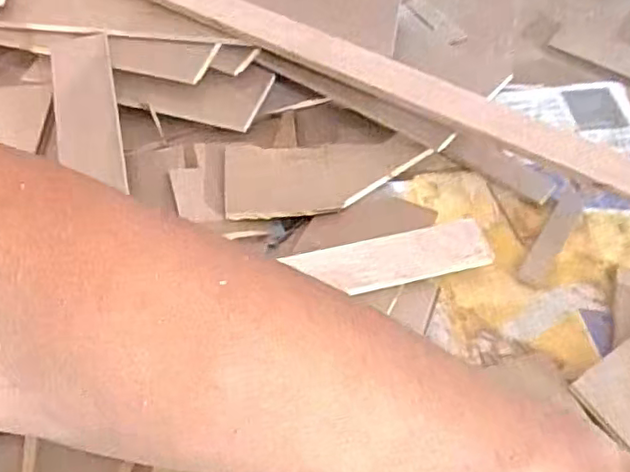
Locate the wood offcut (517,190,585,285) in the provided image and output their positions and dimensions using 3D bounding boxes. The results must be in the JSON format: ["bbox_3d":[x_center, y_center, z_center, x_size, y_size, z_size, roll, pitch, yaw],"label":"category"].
[{"bbox_3d":[0.282,0.000,0.763,0.029,0.008,0.163,28,56,17],"label":"wood offcut"}]

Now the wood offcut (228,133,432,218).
[{"bbox_3d":[0.014,-0.076,0.769,0.239,0.015,0.117,-7,52,-6],"label":"wood offcut"}]

